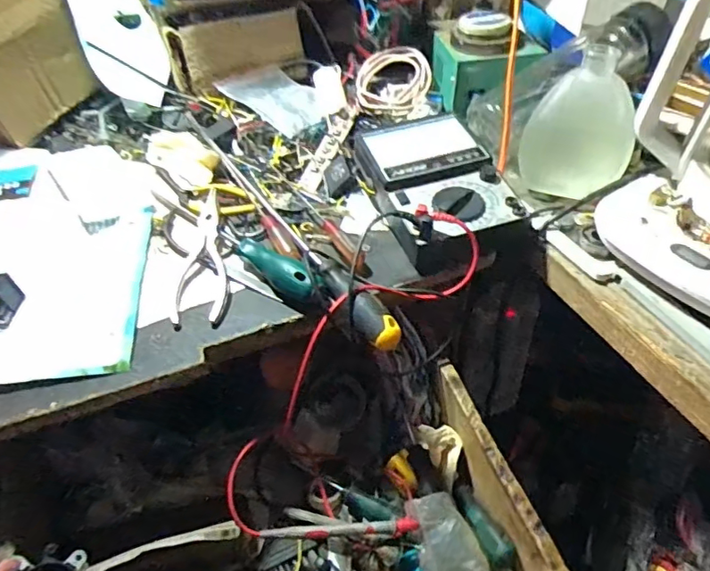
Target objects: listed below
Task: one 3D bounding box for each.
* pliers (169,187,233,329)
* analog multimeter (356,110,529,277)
[{"bbox_3d":[-0.134,-0.029,0.491,0.046,0.017,0.157,-5,45,-3],"label":"pliers"},{"bbox_3d":[0.075,-0.087,0.514,0.118,0.053,0.192,-10,46,-9],"label":"analog multimeter"}]

